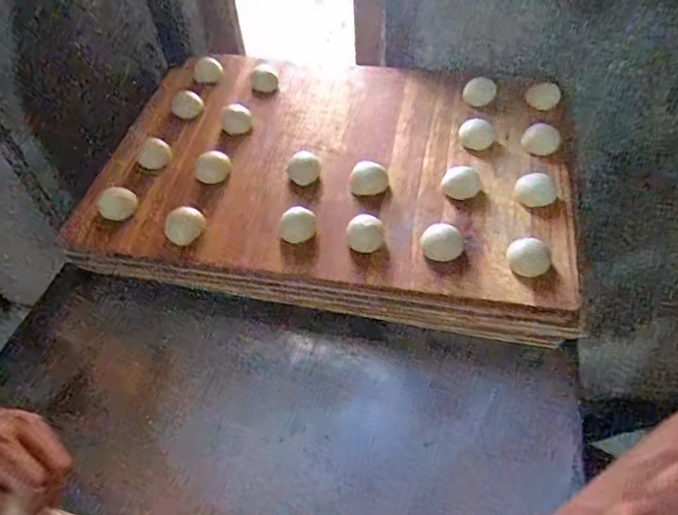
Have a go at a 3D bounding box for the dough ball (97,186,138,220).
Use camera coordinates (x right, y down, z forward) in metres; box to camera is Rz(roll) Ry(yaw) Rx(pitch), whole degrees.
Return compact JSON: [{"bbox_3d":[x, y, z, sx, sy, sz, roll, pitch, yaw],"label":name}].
[{"bbox_3d":[-0.270,-0.067,0.653,0.044,0.019,0.042,-1,53,2],"label":"dough ball"}]

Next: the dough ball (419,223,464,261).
[{"bbox_3d":[0.112,-0.015,0.583,0.045,0.023,0.038,11,51,13],"label":"dough ball"}]

